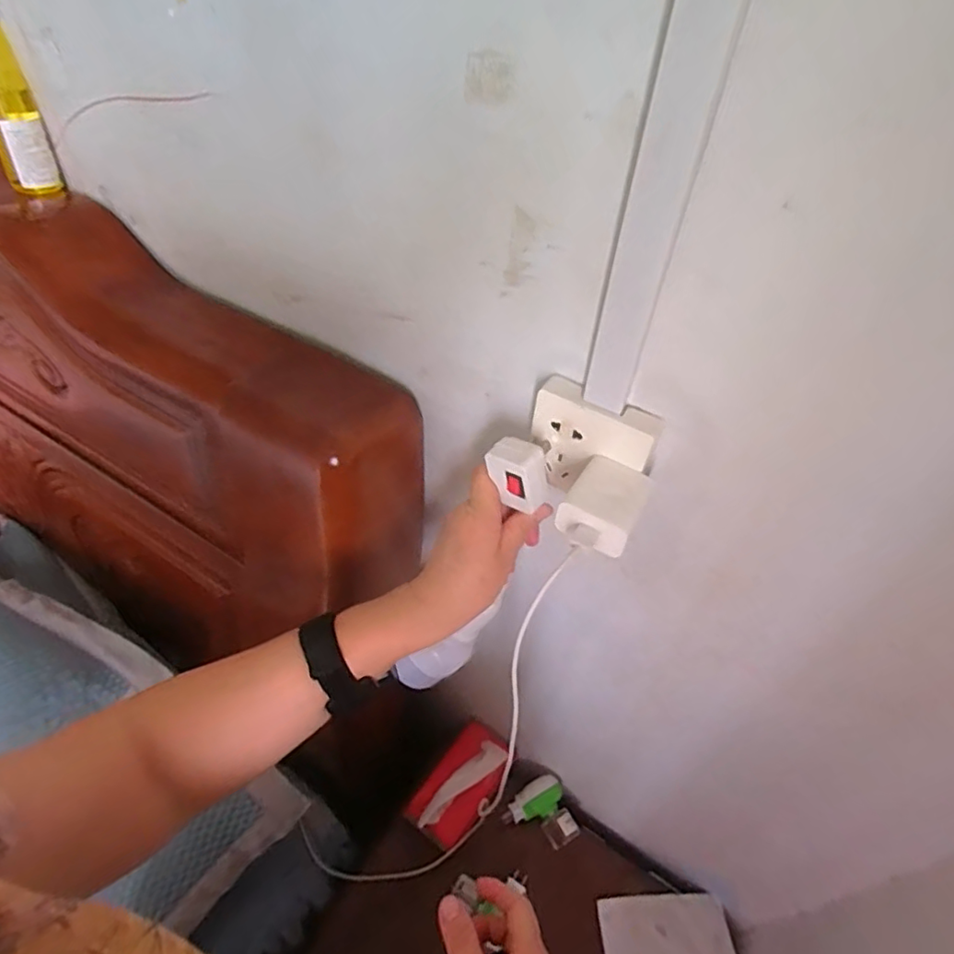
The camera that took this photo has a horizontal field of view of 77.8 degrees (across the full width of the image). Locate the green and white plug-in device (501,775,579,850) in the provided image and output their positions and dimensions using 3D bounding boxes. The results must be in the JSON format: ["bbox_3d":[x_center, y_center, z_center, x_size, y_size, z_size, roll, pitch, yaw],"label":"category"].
[{"bbox_3d":[0.086,0.467,0.810,0.084,0.041,0.081,-18,51,-20],"label":"green and white plug-in device"}]

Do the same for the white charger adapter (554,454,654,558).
[{"bbox_3d":[0.085,0.019,0.392,0.047,0.024,0.068,27,51,19],"label":"white charger adapter"}]

